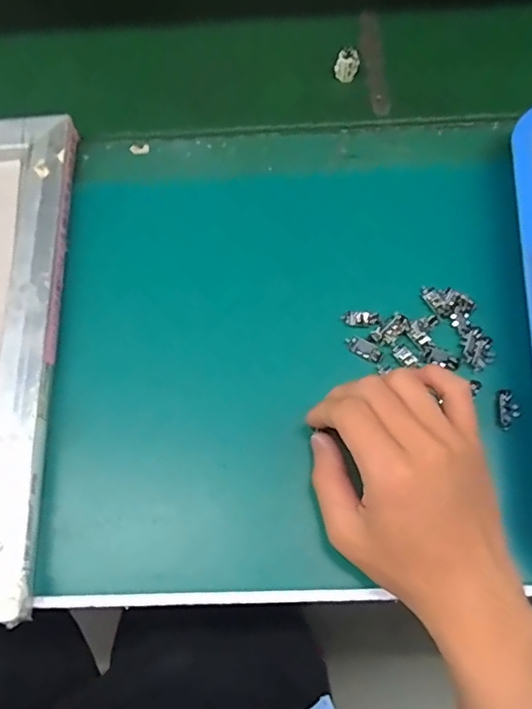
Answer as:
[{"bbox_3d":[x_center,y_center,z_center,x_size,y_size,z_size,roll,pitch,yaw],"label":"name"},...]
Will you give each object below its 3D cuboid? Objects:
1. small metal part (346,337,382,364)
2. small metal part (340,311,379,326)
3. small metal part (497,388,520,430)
[{"bbox_3d":[0.066,-0.003,0.376,0.026,0.005,0.010,26,69,13],"label":"small metal part"},{"bbox_3d":[0.065,-0.025,0.385,0.025,0.004,0.010,6,66,5],"label":"small metal part"},{"bbox_3d":[0.154,0.035,0.355,0.012,0.006,0.025,-3,66,0],"label":"small metal part"}]

